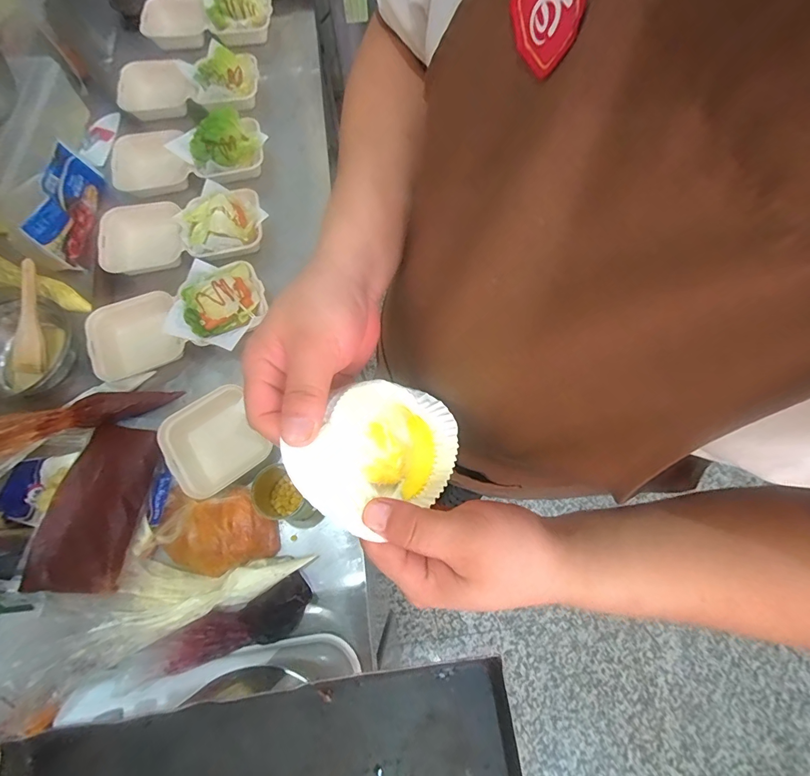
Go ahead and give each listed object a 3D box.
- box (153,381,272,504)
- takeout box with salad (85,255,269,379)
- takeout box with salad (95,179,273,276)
[{"bbox_3d":[-0.303,0.084,0.643,0.147,0.041,0.154,-31,74,-8],"label":"box"},{"bbox_3d":[-0.404,-0.117,0.722,0.309,0.079,0.166,-18,73,-4],"label":"takeout box with salad"},{"bbox_3d":[-0.435,-0.304,0.791,0.316,0.072,0.163,-13,72,-3],"label":"takeout box with salad"}]

